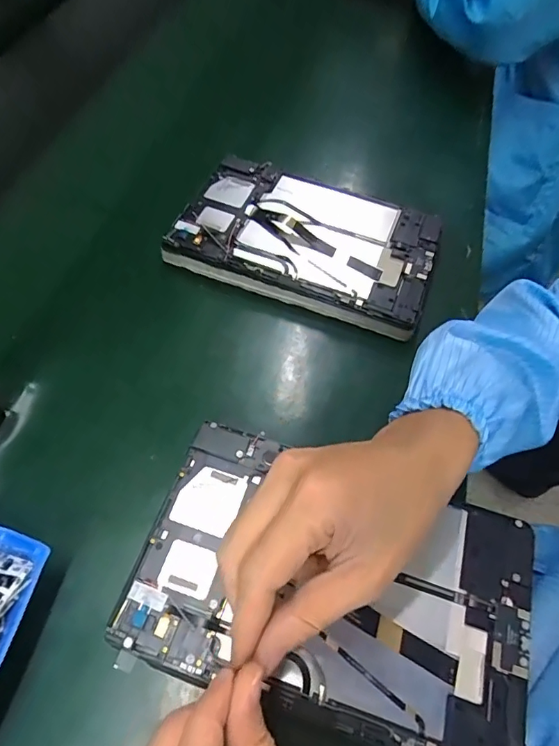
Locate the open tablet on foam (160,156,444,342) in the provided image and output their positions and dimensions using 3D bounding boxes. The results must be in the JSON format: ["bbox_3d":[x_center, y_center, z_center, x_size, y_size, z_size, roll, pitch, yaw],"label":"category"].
[{"bbox_3d":[0.028,-0.134,0.467,0.240,0.022,0.151,17,59,9],"label":"open tablet on foam"}]

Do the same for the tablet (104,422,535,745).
[{"bbox_3d":[0.034,0.131,0.301,0.238,0.014,0.149,17,61,5],"label":"tablet"}]

